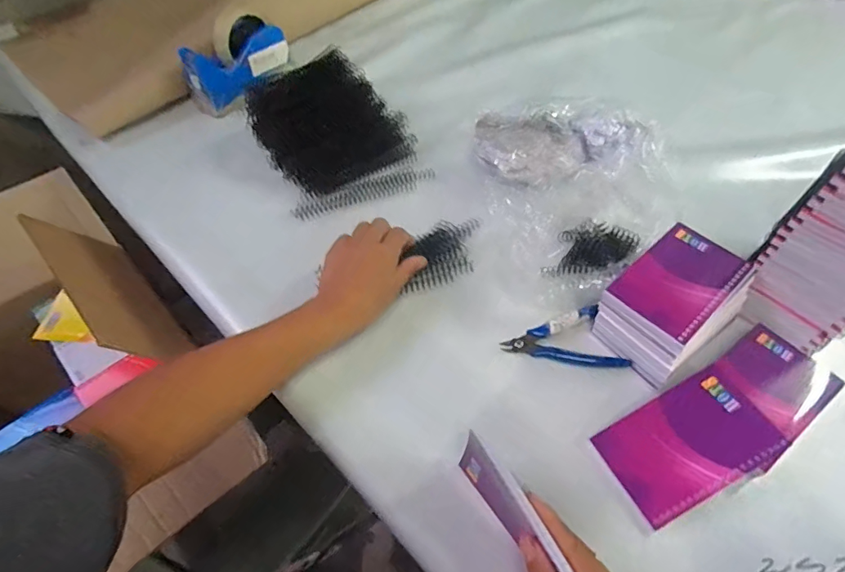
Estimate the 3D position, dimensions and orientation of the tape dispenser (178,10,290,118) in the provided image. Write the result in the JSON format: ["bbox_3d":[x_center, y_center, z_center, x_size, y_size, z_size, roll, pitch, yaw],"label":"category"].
[{"bbox_3d":[-0.274,-0.336,0.682,0.164,0.091,0.054,-38,61,-22],"label":"tape dispenser"}]

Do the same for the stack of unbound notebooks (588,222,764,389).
[{"bbox_3d":[0.244,0.010,0.437,0.143,0.057,0.089,-34,60,-20],"label":"stack of unbound notebooks"}]

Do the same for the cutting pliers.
[{"bbox_3d":[0.136,0.059,0.441,0.103,0.013,0.064,-14,55,-7],"label":"cutting pliers"}]

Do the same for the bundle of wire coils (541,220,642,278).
[{"bbox_3d":[0.190,-0.042,0.504,0.074,0.026,0.110,28,60,21],"label":"bundle of wire coils"}]

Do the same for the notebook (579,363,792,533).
[{"bbox_3d":[0.215,0.130,0.375,0.134,0.007,0.078,-30,59,-3],"label":"notebook"}]

